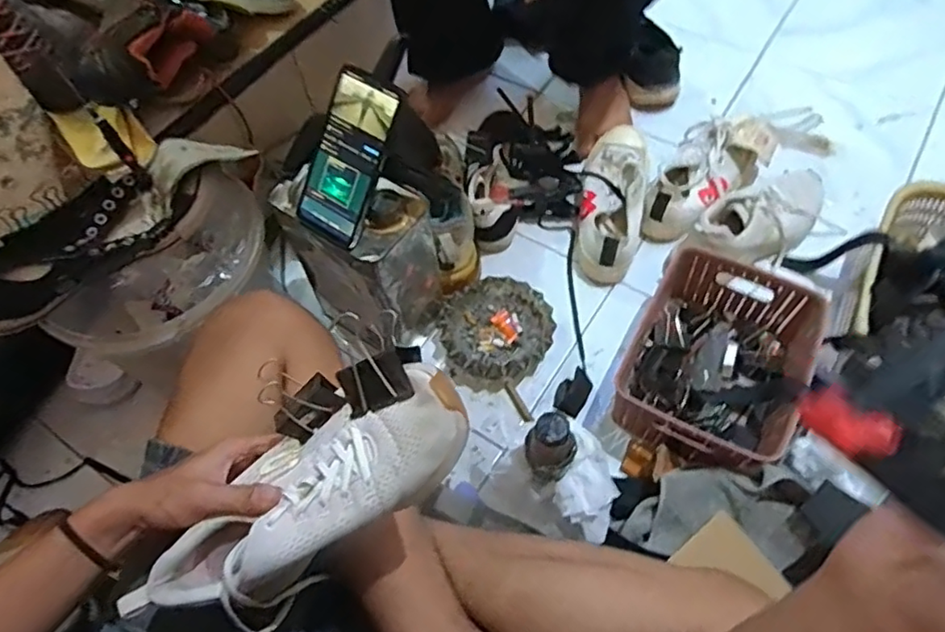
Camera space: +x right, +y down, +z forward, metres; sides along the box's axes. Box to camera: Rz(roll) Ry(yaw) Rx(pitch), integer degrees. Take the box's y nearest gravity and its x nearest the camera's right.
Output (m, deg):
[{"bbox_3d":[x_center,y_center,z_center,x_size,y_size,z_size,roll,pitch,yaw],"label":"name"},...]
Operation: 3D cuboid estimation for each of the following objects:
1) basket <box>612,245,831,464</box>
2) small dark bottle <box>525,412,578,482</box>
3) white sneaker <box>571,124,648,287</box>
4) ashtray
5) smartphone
[{"bbox_3d":[0.294,0.056,0.735,0.188,0.087,0.260,26,63,17],"label":"basket"},{"bbox_3d":[0.076,0.130,0.593,0.050,0.095,0.045,24,63,16],"label":"small dark bottle"},{"bbox_3d":[0.208,-0.173,0.895,0.094,0.084,0.256,9,60,8],"label":"white sneaker"},{"bbox_3d":[0.029,0.021,0.804,0.150,0.038,0.141,-1,59,2],"label":"ashtray"},{"bbox_3d":[-0.126,-0.158,0.606,0.077,0.165,0.014,29,21,19],"label":"smartphone"}]

